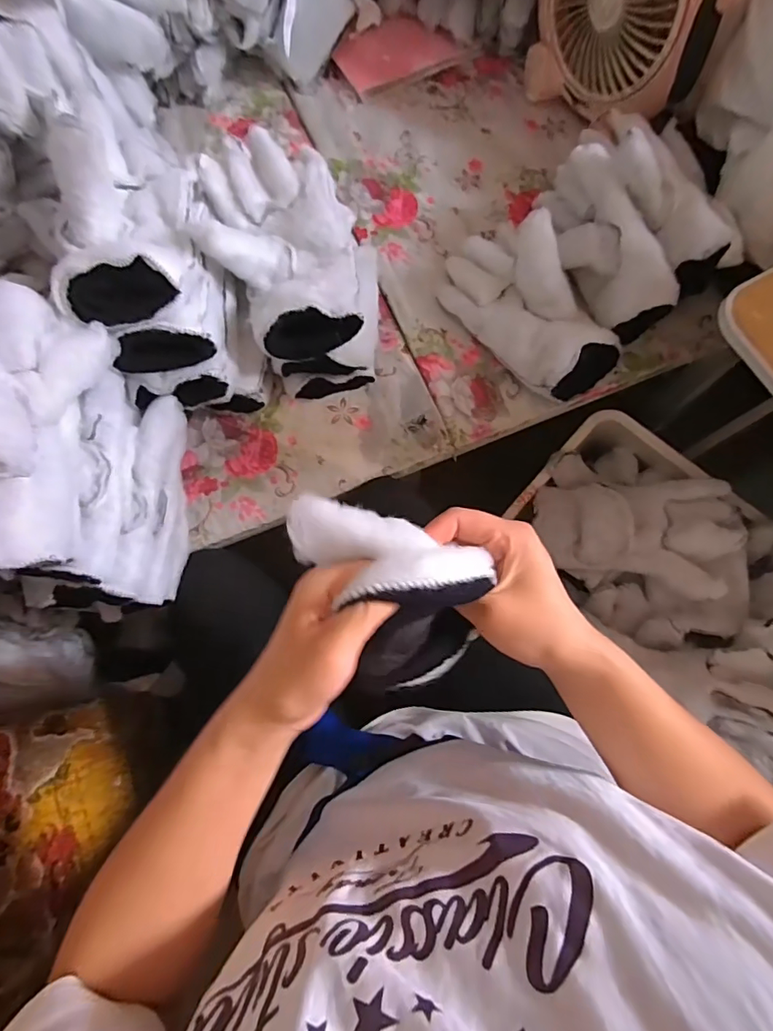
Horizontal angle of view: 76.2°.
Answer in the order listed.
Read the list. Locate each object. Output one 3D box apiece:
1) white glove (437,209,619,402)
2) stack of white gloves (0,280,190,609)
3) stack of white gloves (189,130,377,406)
[{"bbox_3d":[0.166,-0.251,0.594,0.113,0.090,0.237,-35,77,-7],"label":"white glove"},{"bbox_3d":[-0.294,-0.053,0.443,0.132,0.242,0.245,2,75,2],"label":"stack of white gloves"},{"bbox_3d":[-0.100,-0.271,0.557,0.172,0.180,0.223,-2,75,1],"label":"stack of white gloves"}]

